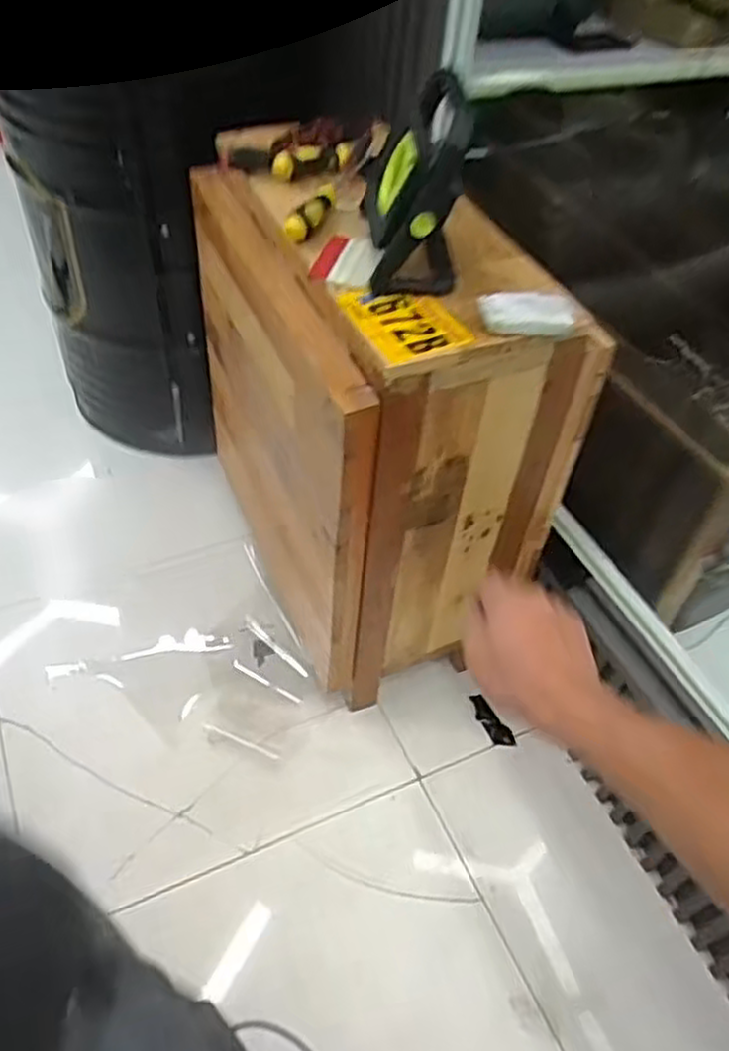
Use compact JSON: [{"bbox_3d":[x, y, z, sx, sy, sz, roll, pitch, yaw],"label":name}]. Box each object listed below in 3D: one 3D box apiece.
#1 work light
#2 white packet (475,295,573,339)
[{"bbox_3d":[0.060,-0.386,0.870,0.105,0.195,0.188,4,47,-3],"label":"work light"},{"bbox_3d":[0.181,-0.237,0.853,0.099,0.023,0.068,7,47,0],"label":"white packet"}]

